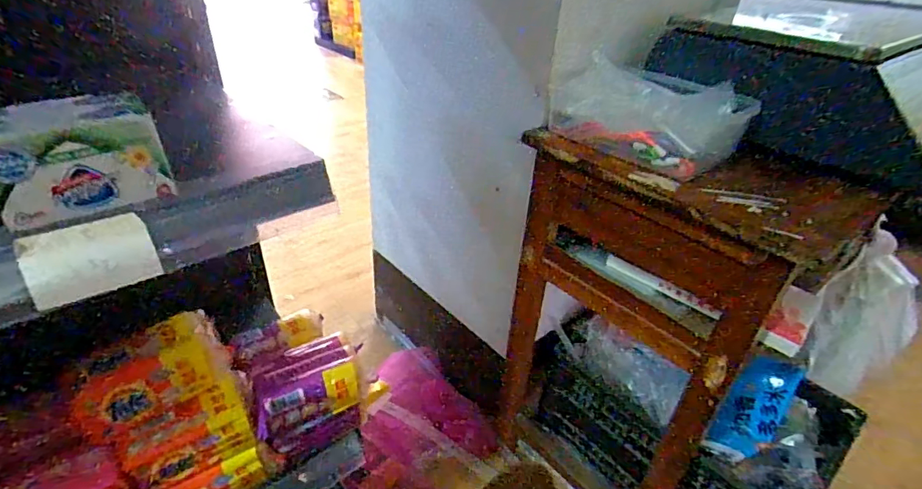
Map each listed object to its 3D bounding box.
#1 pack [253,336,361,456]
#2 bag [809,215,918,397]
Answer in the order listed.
[{"bbox_3d":[-0.175,0.183,0.557,0.119,0.127,0.072,-13,37,-22],"label":"pack"},{"bbox_3d":[0.682,0.134,0.806,0.093,0.308,0.129,-23,42,-33],"label":"bag"}]

